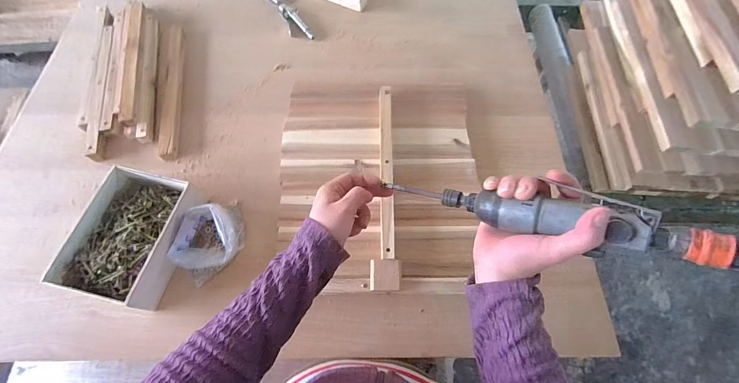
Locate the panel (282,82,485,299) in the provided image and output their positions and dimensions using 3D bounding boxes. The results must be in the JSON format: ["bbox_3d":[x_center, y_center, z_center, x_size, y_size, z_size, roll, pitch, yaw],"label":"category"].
[{"bbox_3d":[0.015,-0.035,0.596,0.342,0.048,0.411,0,64,0],"label":"panel"}]

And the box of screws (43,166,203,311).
[{"bbox_3d":[-0.367,0.069,0.524,0.151,0.066,0.202,14,65,6],"label":"box of screws"}]

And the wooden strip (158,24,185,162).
[{"bbox_3d":[-0.407,-0.219,0.691,0.035,0.014,0.361,-11,65,-5],"label":"wooden strip"}]

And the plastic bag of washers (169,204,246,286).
[{"bbox_3d":[-0.252,0.075,0.524,0.110,0.058,0.093,-34,69,-15],"label":"plastic bag of washers"}]

